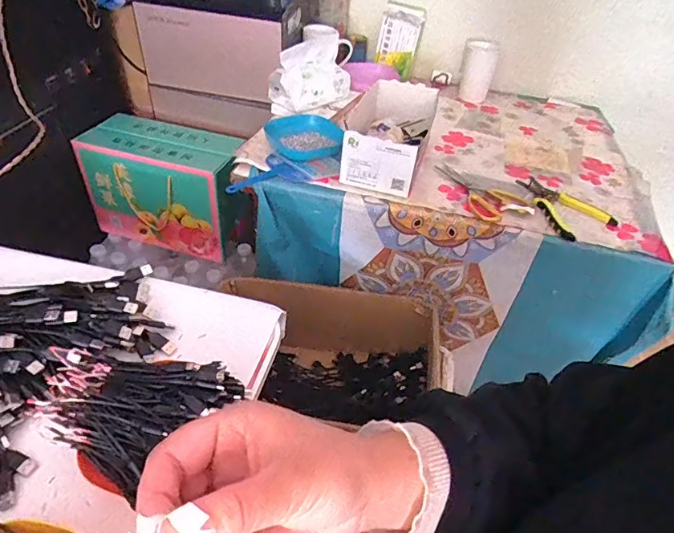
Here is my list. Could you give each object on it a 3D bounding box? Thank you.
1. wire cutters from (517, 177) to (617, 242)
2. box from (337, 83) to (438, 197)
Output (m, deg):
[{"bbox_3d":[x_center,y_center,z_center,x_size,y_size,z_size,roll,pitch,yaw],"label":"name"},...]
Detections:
[{"bbox_3d":[0.379,-0.109,0.782,0.123,0.015,0.159,-16,47,-23],"label":"wire cutters"},{"bbox_3d":[0.103,-0.246,0.844,0.122,0.094,0.263,15,43,9],"label":"box"}]

